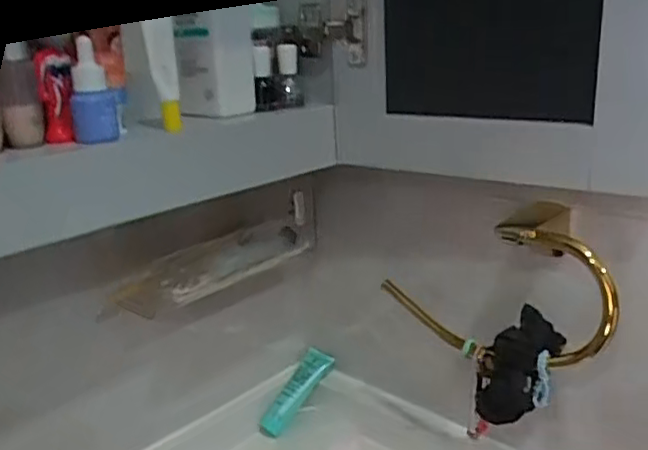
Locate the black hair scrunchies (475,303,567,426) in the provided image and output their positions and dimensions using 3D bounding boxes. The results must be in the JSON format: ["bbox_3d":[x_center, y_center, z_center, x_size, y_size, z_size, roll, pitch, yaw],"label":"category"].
[{"bbox_3d":[0.163,0.119,0.530,0.062,0.080,0.058,7,20,27],"label":"black hair scrunchies"}]

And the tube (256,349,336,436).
[{"bbox_3d":[-0.038,0.214,0.797,0.036,0.025,0.122,18,64,48],"label":"tube"}]

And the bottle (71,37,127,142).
[{"bbox_3d":[-0.177,-0.104,0.482,0.035,0.075,0.041,-4,18,-6],"label":"bottle"}]

